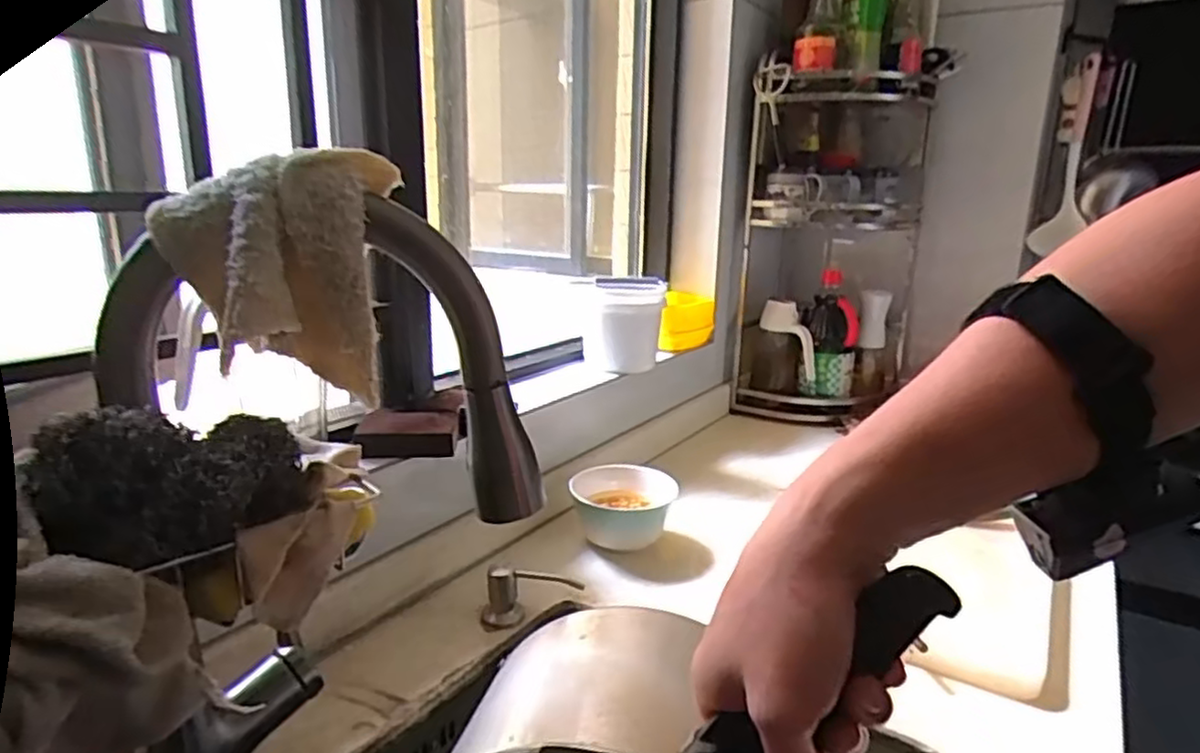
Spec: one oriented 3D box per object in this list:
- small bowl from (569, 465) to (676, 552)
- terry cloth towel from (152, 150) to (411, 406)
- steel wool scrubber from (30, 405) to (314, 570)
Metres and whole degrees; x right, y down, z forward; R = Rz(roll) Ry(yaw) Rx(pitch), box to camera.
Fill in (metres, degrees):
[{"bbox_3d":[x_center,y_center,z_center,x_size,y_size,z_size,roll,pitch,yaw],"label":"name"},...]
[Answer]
[{"bbox_3d":[0.025,0.157,0.846,0.114,0.061,0.119,1,15,0],"label":"small bowl"},{"bbox_3d":[-0.156,-0.053,0.356,0.110,0.116,0.049,-6,16,-26],"label":"terry cloth towel"},{"bbox_3d":[-0.187,0.043,0.316,0.098,0.059,0.045,-6,16,-25],"label":"steel wool scrubber"}]

